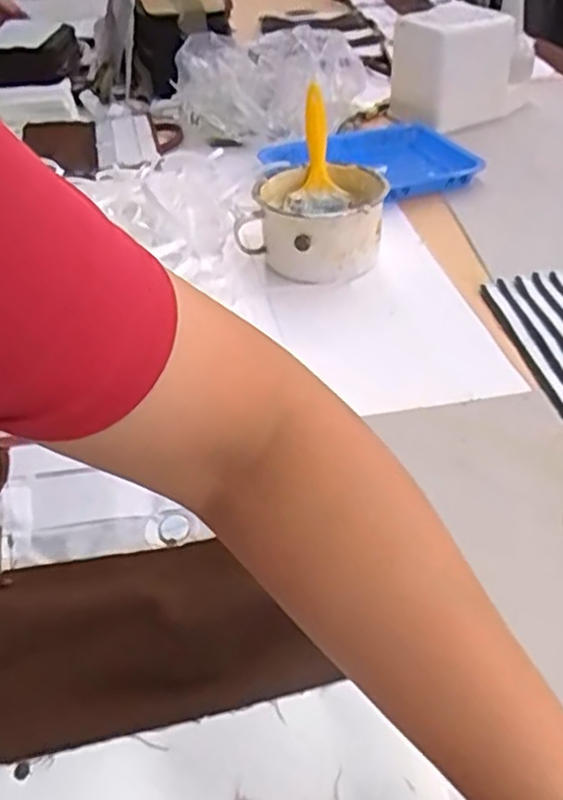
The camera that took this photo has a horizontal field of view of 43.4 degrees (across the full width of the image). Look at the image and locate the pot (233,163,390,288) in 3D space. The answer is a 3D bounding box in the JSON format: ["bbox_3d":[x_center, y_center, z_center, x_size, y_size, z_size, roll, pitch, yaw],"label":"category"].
[{"bbox_3d":[0.042,-0.207,0.829,0.147,0.086,0.147,-3,39,2],"label":"pot"}]

